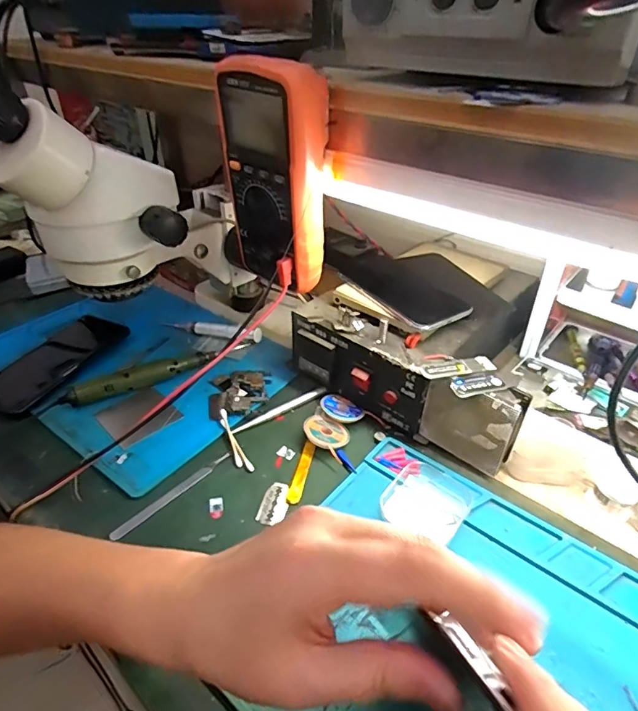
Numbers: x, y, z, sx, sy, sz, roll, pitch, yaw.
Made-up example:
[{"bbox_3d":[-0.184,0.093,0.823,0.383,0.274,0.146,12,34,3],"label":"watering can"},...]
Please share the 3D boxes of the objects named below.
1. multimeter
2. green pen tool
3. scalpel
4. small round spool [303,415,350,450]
[{"bbox_3d":[-0.036,-0.147,0.402,0.049,0.172,0.090,-29,45,-32],"label":"multimeter"},{"bbox_3d":[-0.195,0.024,0.523,0.162,0.024,0.015,-17,40,-21],"label":"green pen tool"},{"bbox_3d":[-0.127,0.121,0.420,0.011,0.004,0.118,29,45,33],"label":"scalpel"},{"bbox_3d":[0.008,0.076,0.468,0.044,0.009,0.038,37,38,21],"label":"small round spool"}]

